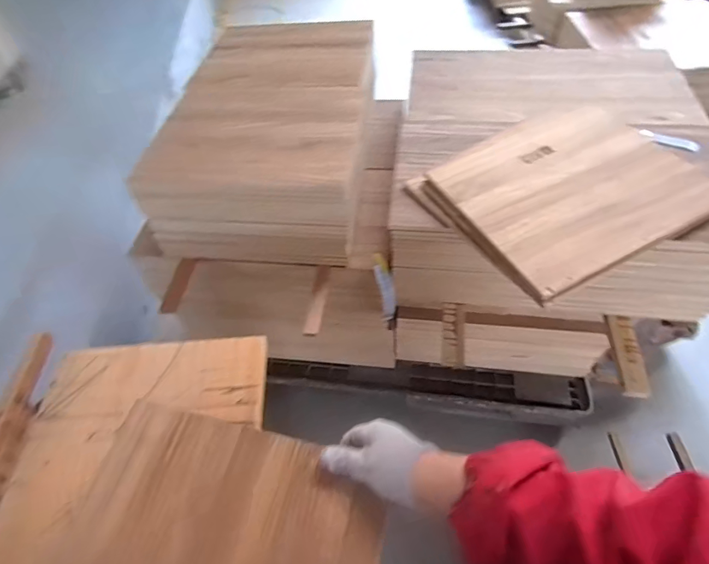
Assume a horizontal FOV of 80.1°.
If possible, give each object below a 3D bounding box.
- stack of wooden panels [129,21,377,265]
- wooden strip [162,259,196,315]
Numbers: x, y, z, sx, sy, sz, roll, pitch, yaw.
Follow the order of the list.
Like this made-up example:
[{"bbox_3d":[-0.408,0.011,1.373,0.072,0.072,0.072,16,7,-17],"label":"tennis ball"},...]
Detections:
[{"bbox_3d":[-0.186,-0.338,0.991,0.418,0.212,0.570,3,54,7],"label":"stack of wooden panels"},{"bbox_3d":[-0.394,0.009,0.950,0.014,0.034,0.132,18,85,63],"label":"wooden strip"}]

